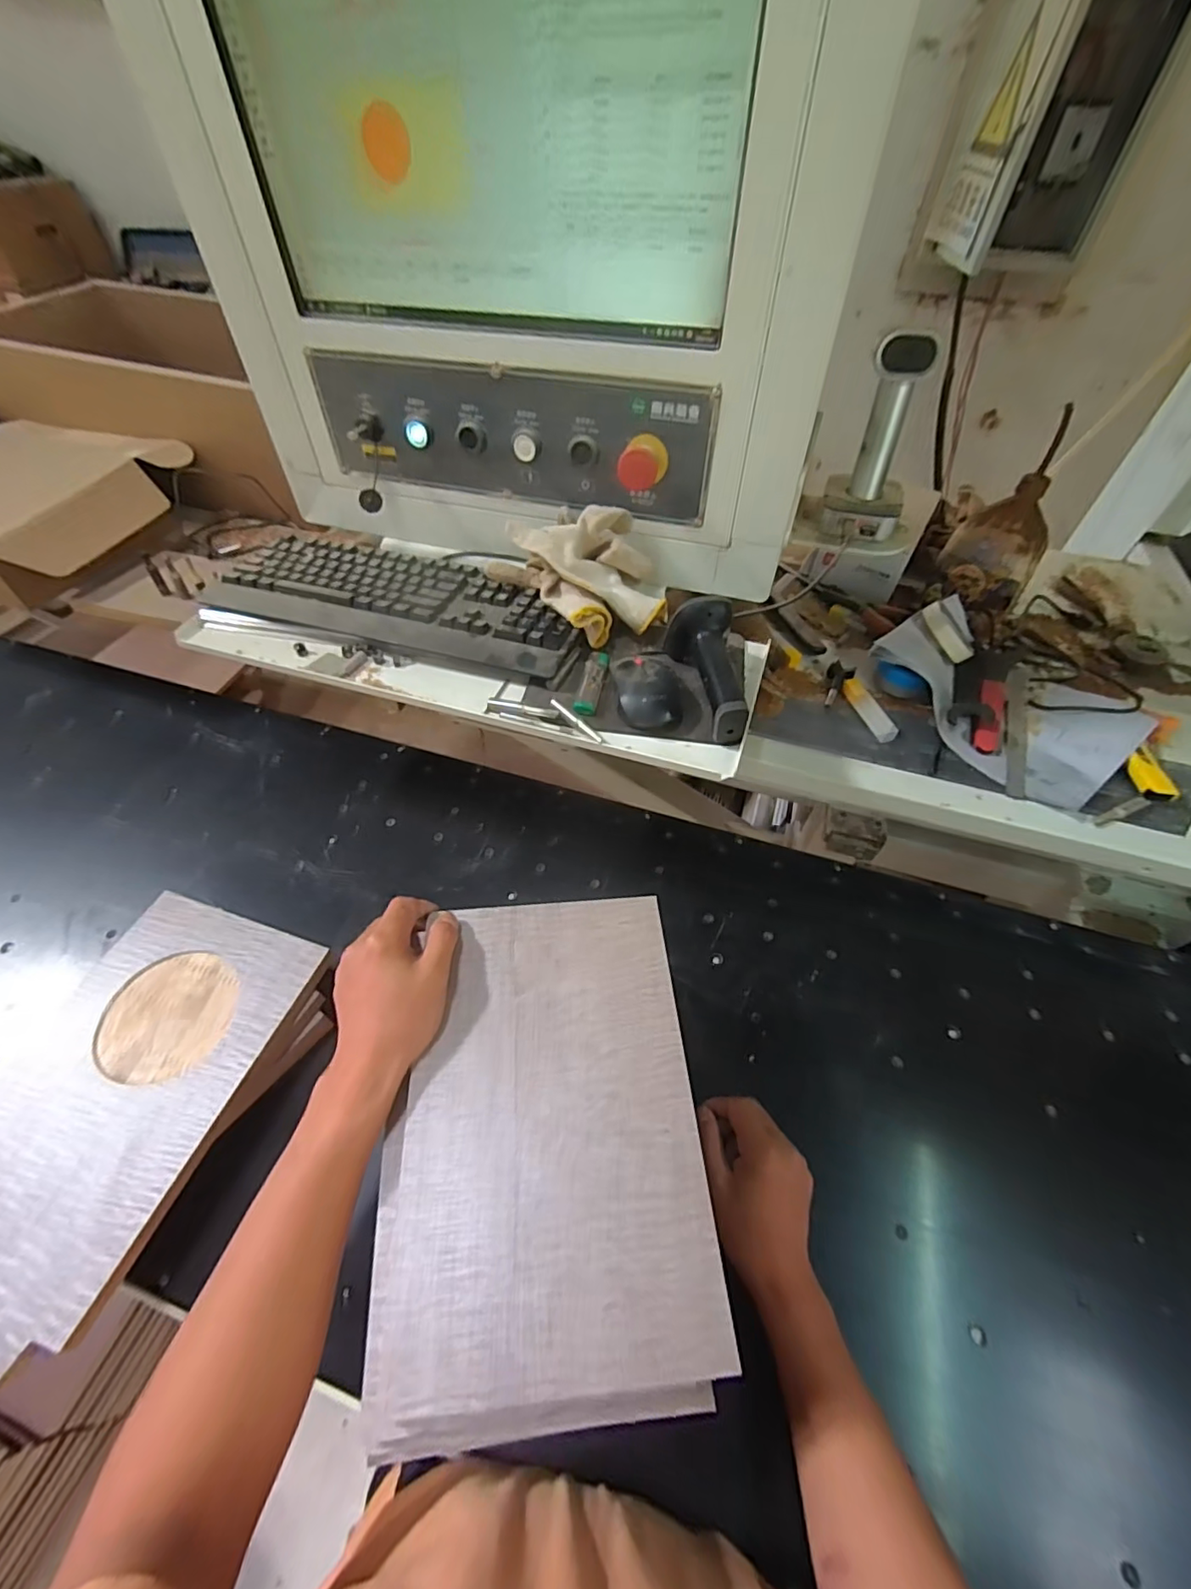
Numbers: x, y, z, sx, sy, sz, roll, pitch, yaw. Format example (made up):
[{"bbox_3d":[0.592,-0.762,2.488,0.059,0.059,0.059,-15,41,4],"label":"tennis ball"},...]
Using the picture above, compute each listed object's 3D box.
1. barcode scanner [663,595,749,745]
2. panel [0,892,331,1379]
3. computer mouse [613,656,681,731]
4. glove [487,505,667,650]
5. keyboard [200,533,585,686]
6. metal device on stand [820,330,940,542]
[{"bbox_3d":[0.109,-0.127,0.541,0.076,0.071,0.150,5,51,2],"label":"barcode scanner"},{"bbox_3d":[-0.418,0.245,0.485,0.230,0.022,0.317,16,52,15],"label":"panel"},{"bbox_3d":[0.052,-0.107,0.554,0.067,0.035,0.092,-6,52,-6],"label":"computer mouse"},{"bbox_3d":[-0.013,-0.248,0.610,0.134,0.089,0.174,-31,58,-24],"label":"glove"},{"bbox_3d":[-0.222,-0.234,0.653,0.437,0.024,0.158,17,53,11],"label":"keyboard"},{"bbox_3d":[0.285,-0.344,0.551,0.079,0.158,0.103,10,55,8],"label":"metal device on stand"}]

